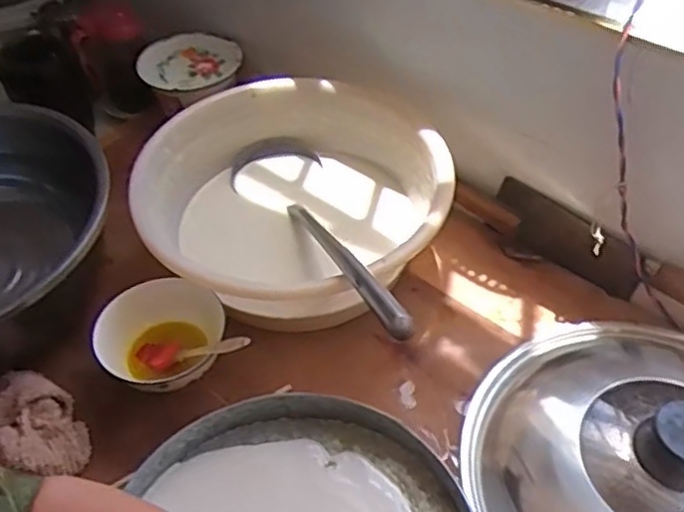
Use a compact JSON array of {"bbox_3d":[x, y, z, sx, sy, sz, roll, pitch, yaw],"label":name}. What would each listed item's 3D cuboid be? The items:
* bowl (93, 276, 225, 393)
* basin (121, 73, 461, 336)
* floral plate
[{"bbox_3d":[-0.187,0.097,0.714,0.124,0.074,0.130,-4,47,-3],"label":"bowl"},{"bbox_3d":[-0.042,-0.061,0.804,0.321,0.131,0.342,0,47,0],"label":"basin"},{"bbox_3d":[-0.230,-0.291,1.021,0.134,0.034,0.157,-36,49,-11],"label":"floral plate"}]

